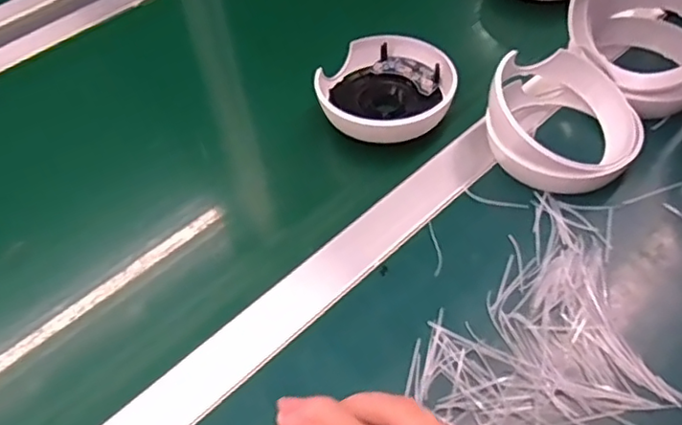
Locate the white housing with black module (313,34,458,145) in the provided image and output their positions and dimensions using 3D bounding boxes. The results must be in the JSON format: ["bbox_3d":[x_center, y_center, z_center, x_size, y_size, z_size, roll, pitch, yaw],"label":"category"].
[{"bbox_3d":[0.039,-0.106,0.526,0.111,0.032,0.107,-2,51,3],"label":"white housing with black module"}]

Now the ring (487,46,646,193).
[{"bbox_3d":[0.177,-0.077,0.479,0.110,0.061,0.122,22,56,20],"label":"ring"}]

